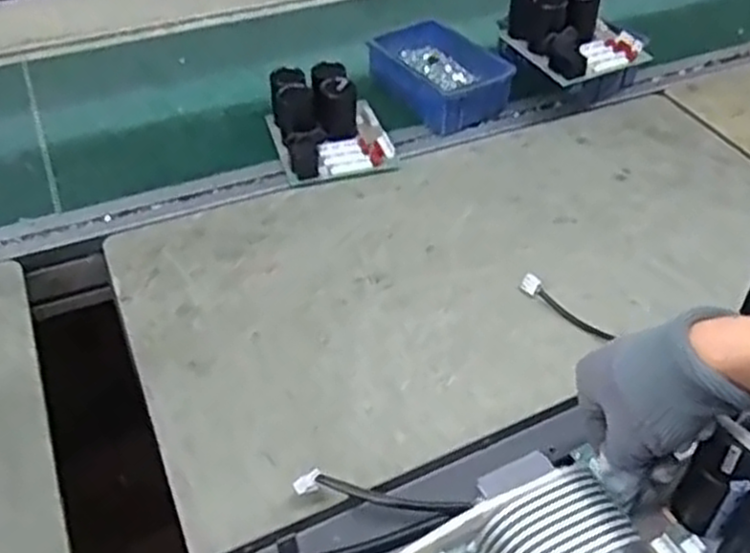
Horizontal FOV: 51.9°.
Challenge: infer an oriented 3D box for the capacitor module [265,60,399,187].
[{"bbox_3d":[-0.042,-0.151,0.745,0.107,0.059,0.122,-11,45,-13],"label":"capacitor module"}]

